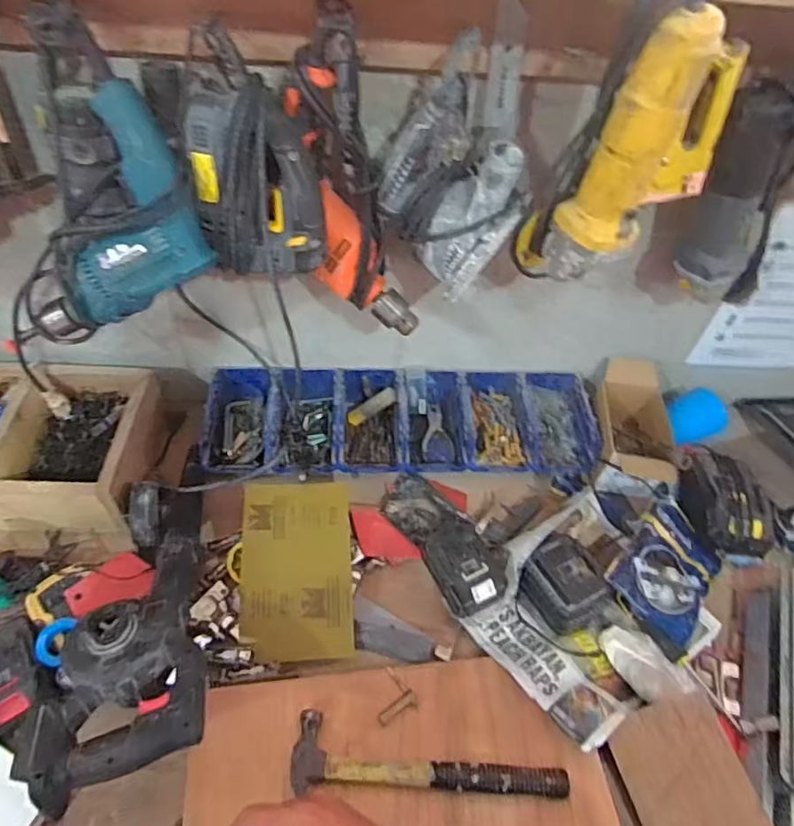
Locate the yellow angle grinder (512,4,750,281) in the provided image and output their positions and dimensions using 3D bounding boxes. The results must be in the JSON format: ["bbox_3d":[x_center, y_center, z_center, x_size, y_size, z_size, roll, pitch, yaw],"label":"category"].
[{"bbox_3d":[0.237,-0.267,0.586,0.113,0.257,0.189,39,57,24],"label":"yellow angle grinder"}]

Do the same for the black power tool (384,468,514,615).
[{"bbox_3d":[0.067,0.173,0.823,0.114,0.064,0.239,-20,42,-21],"label":"black power tool"}]

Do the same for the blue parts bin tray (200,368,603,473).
[{"bbox_3d":[0.007,0.019,0.918,0.599,0.078,0.189,1,50,-4],"label":"blue parts bin tray"}]

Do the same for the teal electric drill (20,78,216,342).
[{"bbox_3d":[-0.286,-0.177,0.622,0.151,0.292,0.075,30,23,-10],"label":"teal electric drill"}]

